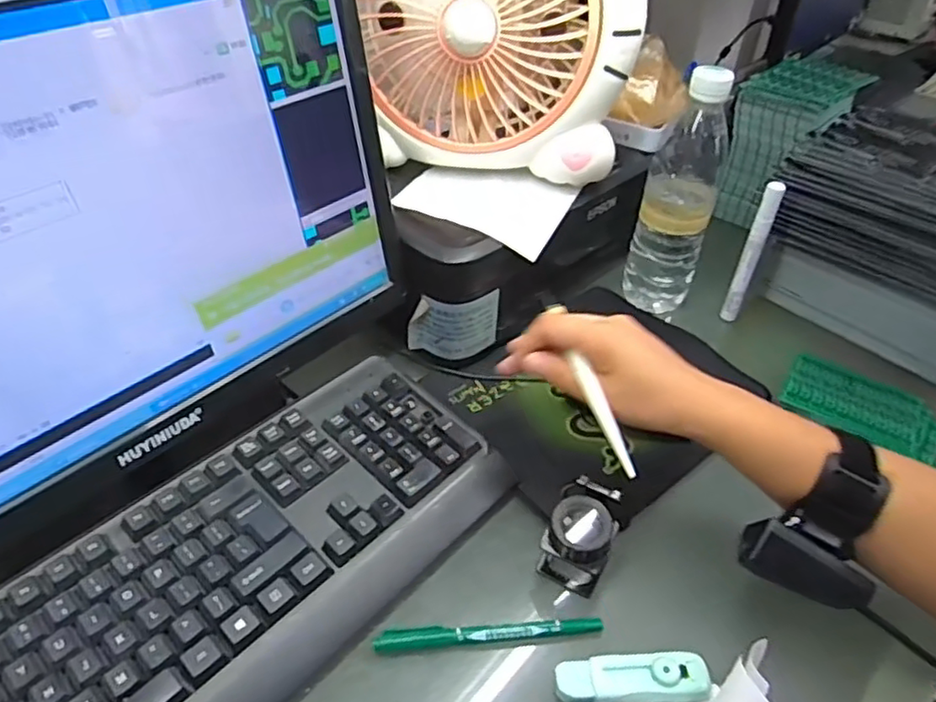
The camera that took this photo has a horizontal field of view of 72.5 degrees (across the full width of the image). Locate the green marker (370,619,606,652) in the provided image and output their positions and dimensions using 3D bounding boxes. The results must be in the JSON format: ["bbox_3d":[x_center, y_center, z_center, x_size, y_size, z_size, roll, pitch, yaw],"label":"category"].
[{"bbox_3d":[0.014,0.171,0.389,0.138,0.007,0.012,-2,42,-5],"label":"green marker"}]

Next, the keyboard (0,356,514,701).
[{"bbox_3d":[-0.163,0.150,0.378,0.150,0.033,0.430,32,50,29],"label":"keyboard"}]

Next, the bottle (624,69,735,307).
[{"bbox_3d":[0.195,-0.139,0.590,0.064,0.232,0.074,18,44,17],"label":"bottle"}]

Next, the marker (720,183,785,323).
[{"bbox_3d":[0.261,-0.087,0.589,0.018,0.142,0.019,22,45,20],"label":"marker"}]

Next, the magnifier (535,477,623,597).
[{"bbox_3d":[0.073,0.121,0.415,0.043,0.057,0.051,22,45,20],"label":"magnifier"}]

